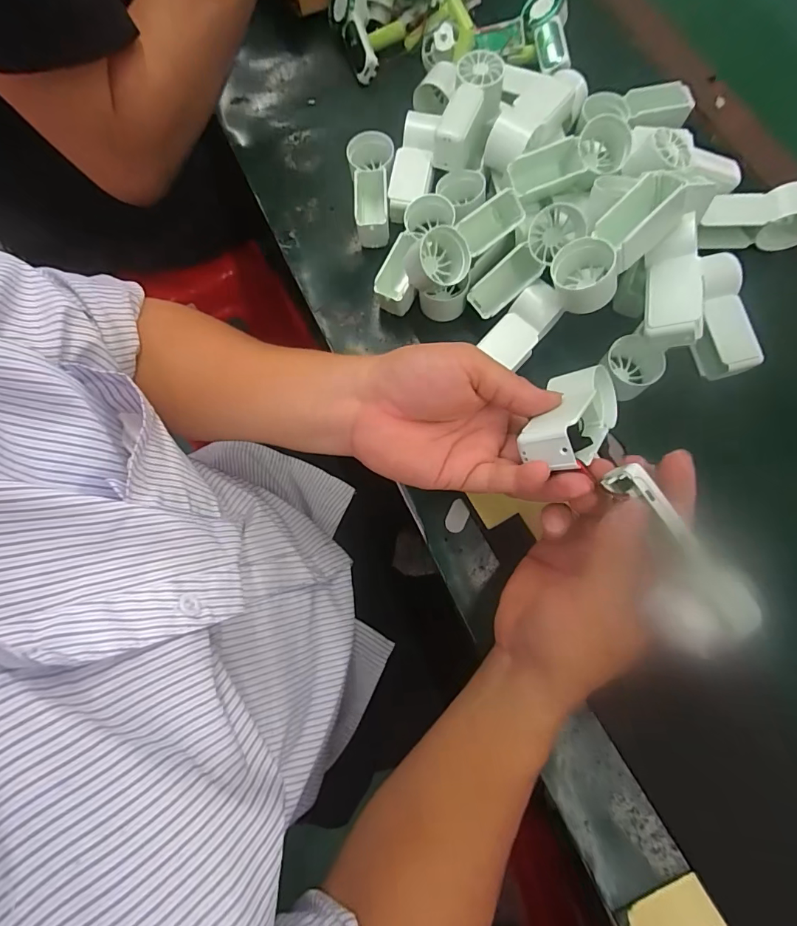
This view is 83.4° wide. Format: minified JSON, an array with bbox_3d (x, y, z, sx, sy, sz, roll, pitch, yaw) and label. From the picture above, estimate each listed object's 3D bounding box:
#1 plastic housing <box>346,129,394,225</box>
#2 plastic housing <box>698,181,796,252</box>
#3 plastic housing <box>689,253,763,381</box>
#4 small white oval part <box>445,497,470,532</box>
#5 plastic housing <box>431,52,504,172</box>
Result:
[{"bbox_3d":[-0.024,-0.235,0.386,0.036,0.031,0.089,1,75,1],"label":"plastic housing"},{"bbox_3d":[0.291,-0.199,0.360,0.097,0.042,0.031,2,75,1],"label":"plastic housing"},{"bbox_3d":[0.243,-0.111,0.341,0.037,0.029,0.092,-6,75,-1],"label":"plastic housing"},{"bbox_3d":[0.044,0.039,0.330,0.015,0.004,0.024,23,76,7],"label":"small white oval part"},{"bbox_3d":[0.059,-0.284,0.362,0.040,0.034,0.091,21,89,8],"label":"plastic housing"}]

